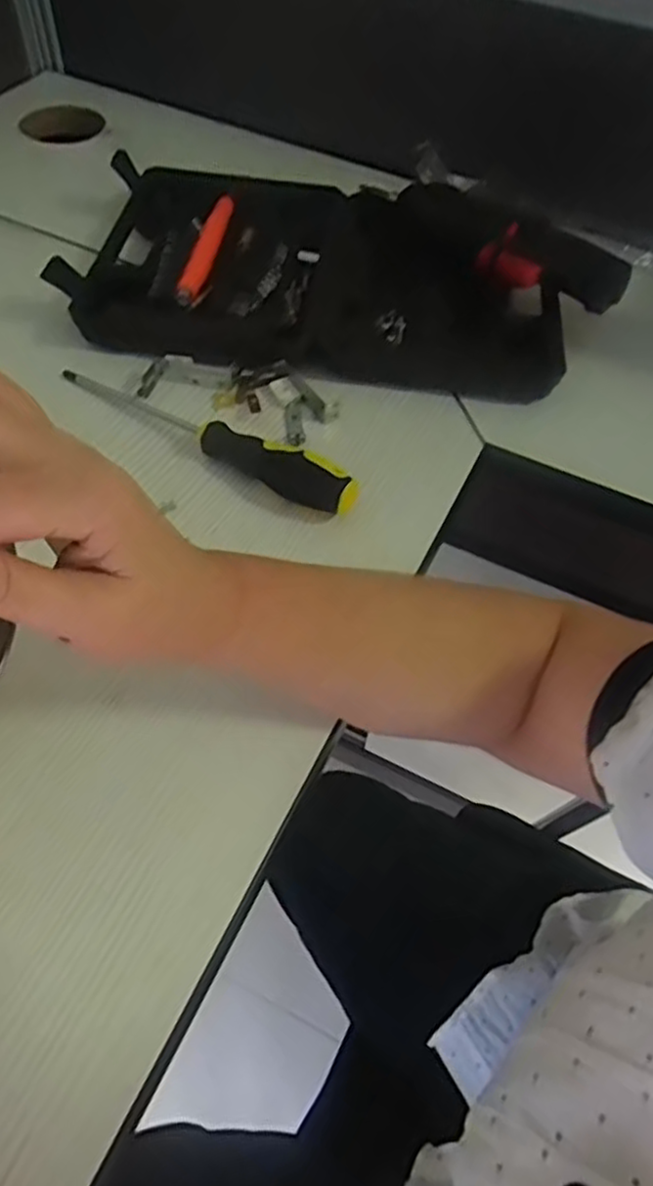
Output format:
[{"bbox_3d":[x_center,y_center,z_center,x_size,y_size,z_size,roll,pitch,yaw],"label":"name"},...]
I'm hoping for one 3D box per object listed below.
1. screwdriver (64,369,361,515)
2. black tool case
[{"bbox_3d":[-0.079,-0.102,0.443,0.217,0.026,0.022,29,59,15],"label":"screwdriver"},{"bbox_3d":[0.012,-0.254,0.519,0.378,0.055,0.216,8,56,2],"label":"black tool case"}]

